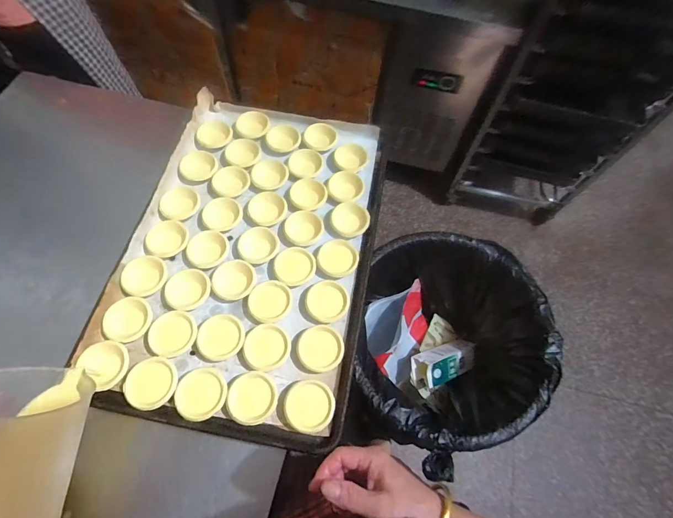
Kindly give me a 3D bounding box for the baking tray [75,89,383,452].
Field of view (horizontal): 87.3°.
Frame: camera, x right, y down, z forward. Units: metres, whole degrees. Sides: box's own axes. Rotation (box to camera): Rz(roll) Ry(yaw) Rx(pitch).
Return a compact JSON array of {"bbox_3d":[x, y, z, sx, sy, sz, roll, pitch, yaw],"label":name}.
[{"bbox_3d":[-0.144,-0.034,0.621,0.399,0.034,0.600,9,64,2],"label":"baking tray"}]

